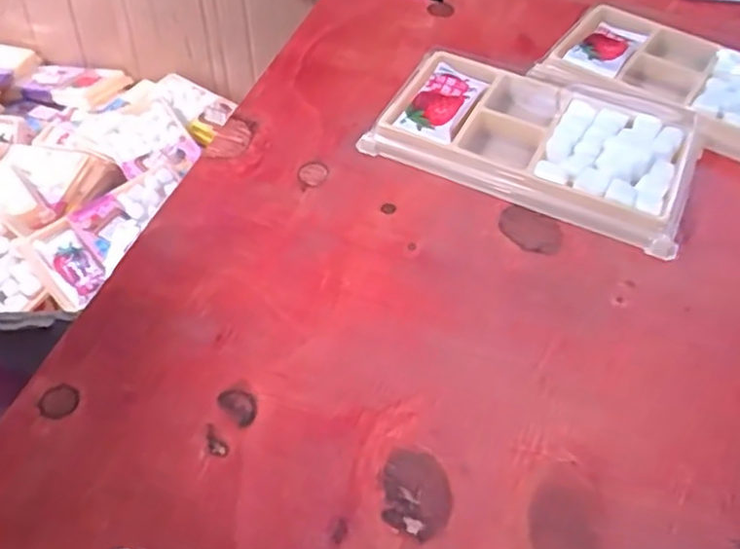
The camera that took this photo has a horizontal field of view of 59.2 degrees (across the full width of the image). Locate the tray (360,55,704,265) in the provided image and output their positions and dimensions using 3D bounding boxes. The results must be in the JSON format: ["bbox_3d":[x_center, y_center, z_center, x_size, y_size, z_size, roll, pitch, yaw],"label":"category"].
[{"bbox_3d":[0.074,-0.060,0.291,0.131,0.014,0.079,22,52,13],"label":"tray"}]

